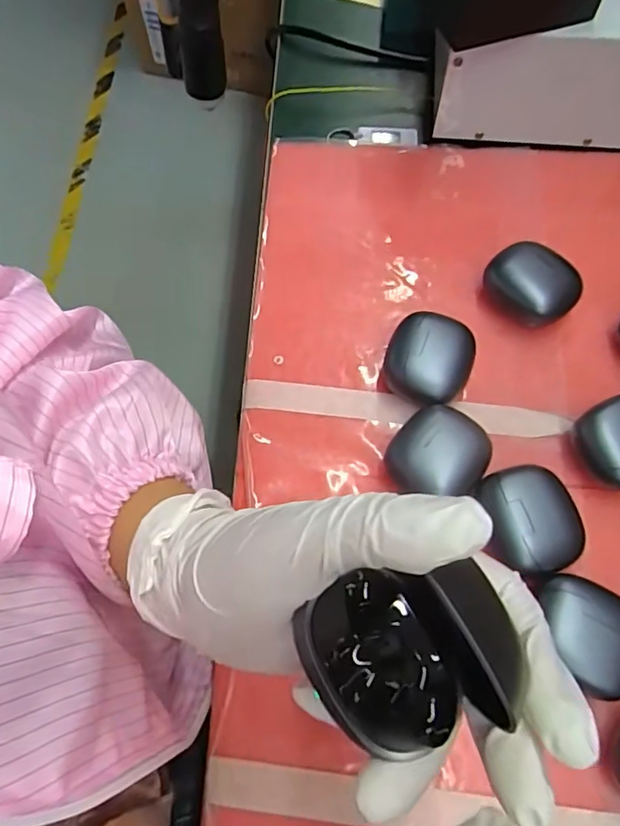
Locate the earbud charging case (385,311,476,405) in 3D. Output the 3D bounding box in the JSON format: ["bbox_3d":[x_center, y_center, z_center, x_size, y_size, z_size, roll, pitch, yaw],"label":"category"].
[{"bbox_3d":[0.072,-0.031,0.339,0.049,0.028,0.053,22,70,9],"label":"earbud charging case"}]

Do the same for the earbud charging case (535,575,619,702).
[{"bbox_3d":[0.135,0.109,0.278,0.050,0.026,0.047,27,76,11],"label":"earbud charging case"}]

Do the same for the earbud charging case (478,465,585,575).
[{"bbox_3d":[0.116,0.058,0.301,0.049,0.031,0.054,-3,68,-1],"label":"earbud charging case"}]

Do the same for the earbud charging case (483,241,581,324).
[{"bbox_3d":[0.143,-0.082,0.359,0.042,0.031,0.055,-40,73,-15],"label":"earbud charging case"}]

